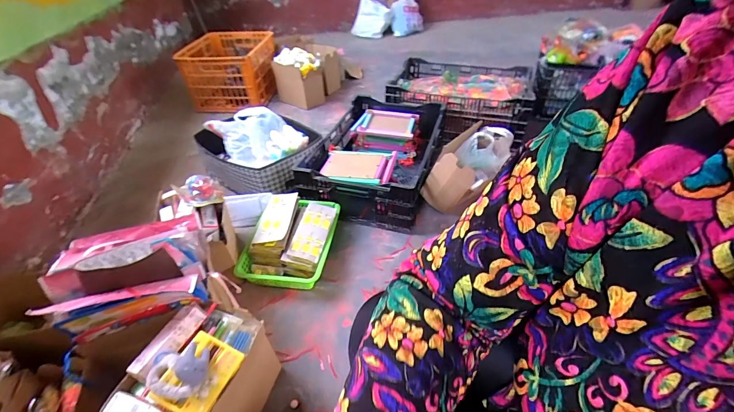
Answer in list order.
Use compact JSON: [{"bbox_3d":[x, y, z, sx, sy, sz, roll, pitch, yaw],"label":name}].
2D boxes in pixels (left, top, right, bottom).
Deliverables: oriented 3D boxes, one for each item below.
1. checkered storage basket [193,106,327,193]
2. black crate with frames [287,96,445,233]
[{"bbox_3d":[-0.406,-0.213,1.254,0.488,0.184,0.312,22,46,26],"label":"checkered storage basket"},{"bbox_3d":[0.043,-0.207,1.303,0.414,0.183,0.644,10,42,15],"label":"black crate with frames"}]

